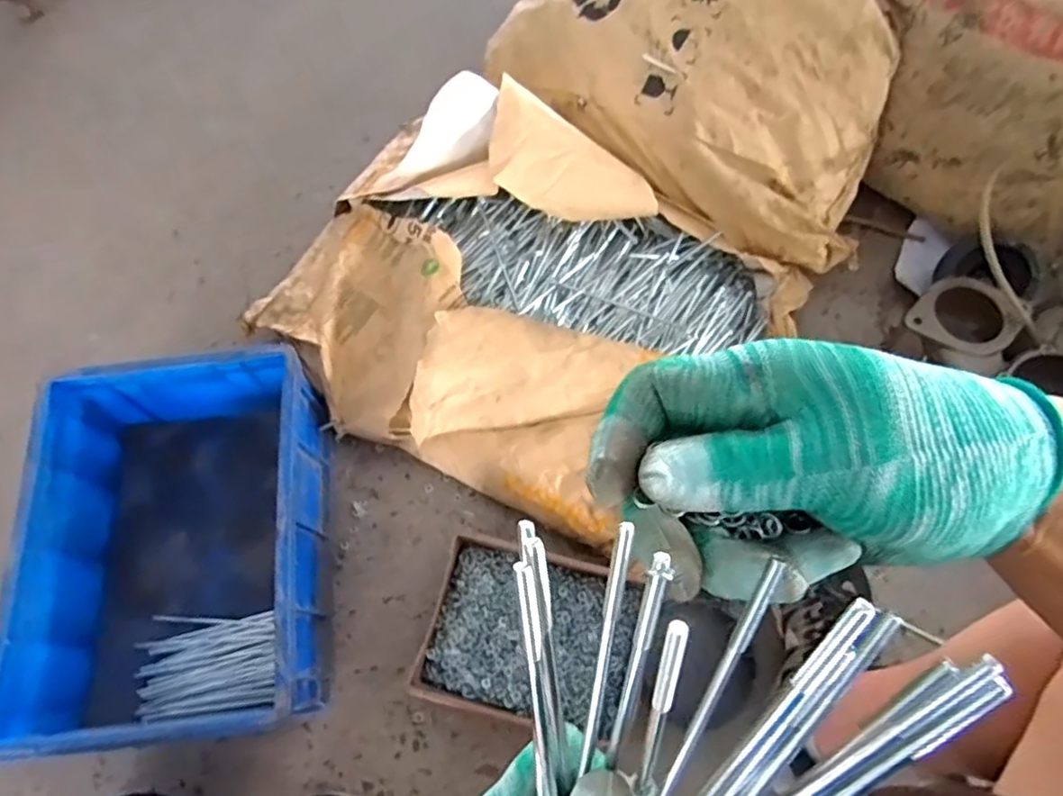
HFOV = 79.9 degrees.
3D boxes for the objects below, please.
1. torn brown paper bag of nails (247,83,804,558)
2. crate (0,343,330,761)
[{"bbox_3d":[-0.021,-0.130,0.807,0.606,0.197,0.477,30,71,13],"label":"torn brown paper bag of nails"},{"bbox_3d":[-0.392,0.163,0.724,0.282,0.144,0.393,-6,68,-1],"label":"crate"}]

